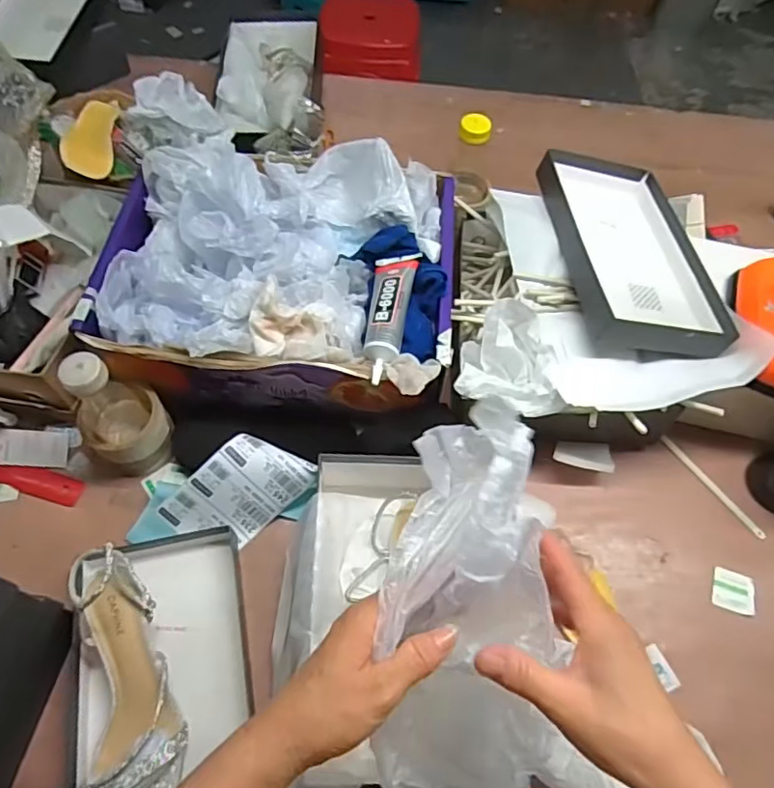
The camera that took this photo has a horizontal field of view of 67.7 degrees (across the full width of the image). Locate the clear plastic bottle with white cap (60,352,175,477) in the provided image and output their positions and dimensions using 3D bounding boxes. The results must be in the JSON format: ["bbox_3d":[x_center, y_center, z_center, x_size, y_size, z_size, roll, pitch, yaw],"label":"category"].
[{"bbox_3d":[-0.292,0.022,0.622,0.090,0.186,0.073,-34,68,-20],"label":"clear plastic bottle with white cap"}]

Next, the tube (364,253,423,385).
[{"bbox_3d":[-0.001,-0.090,0.637,0.048,0.026,0.171,11,60,3],"label":"tube"}]

